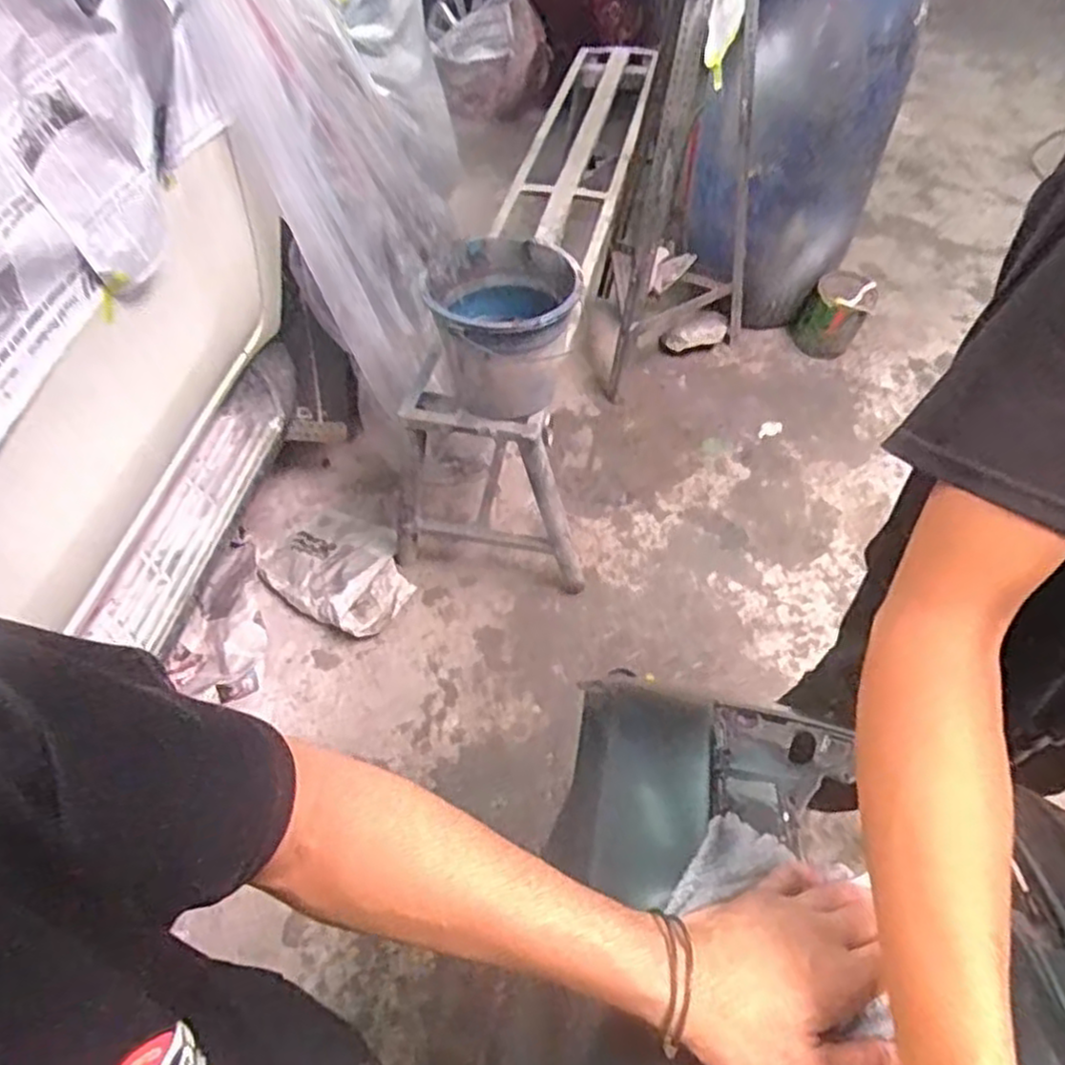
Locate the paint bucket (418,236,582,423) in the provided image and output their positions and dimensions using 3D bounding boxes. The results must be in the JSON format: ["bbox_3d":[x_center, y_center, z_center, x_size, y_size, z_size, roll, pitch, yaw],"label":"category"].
[{"bbox_3d":[-0.050,-0.349,1.309,0.237,0.205,0.217,0,53,0],"label":"paint bucket"}]

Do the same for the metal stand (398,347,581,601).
[{"bbox_3d":[-0.095,-0.150,1.706,0.451,0.556,0.315,5,53,3],"label":"metal stand"}]

